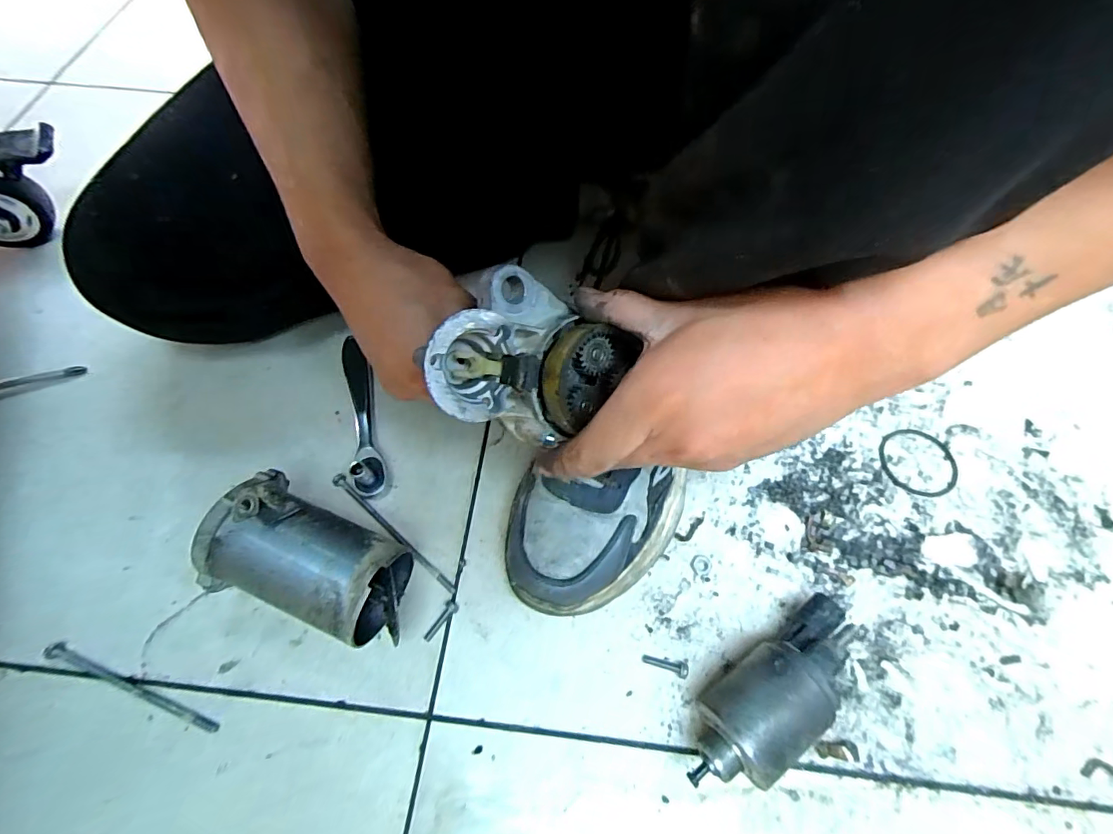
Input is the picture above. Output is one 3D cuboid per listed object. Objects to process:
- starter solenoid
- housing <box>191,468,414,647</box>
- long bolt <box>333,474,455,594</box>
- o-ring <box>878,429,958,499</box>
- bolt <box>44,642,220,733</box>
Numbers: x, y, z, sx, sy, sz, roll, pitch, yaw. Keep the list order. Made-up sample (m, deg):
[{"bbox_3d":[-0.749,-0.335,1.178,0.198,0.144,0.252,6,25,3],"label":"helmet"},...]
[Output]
[{"bbox_3d":[0.130,0.165,0.302,0.134,0.052,0.048,-34,68,-16],"label":"starter solenoid"},{"bbox_3d":[-0.151,0.090,0.322,0.127,0.077,0.076,17,64,8],"label":"housing"},{"bbox_3d":[-0.119,0.082,0.365,0.126,0.007,0.009,36,68,17],"label":"long bolt"},{"bbox_3d":[0.286,0.035,0.398,0.059,0.004,0.058,0,63,0],"label":"o-ring"},{"bbox_3d":[-0.264,0.167,0.312,0.125,0.005,0.009,18,64,9],"label":"bolt"}]

